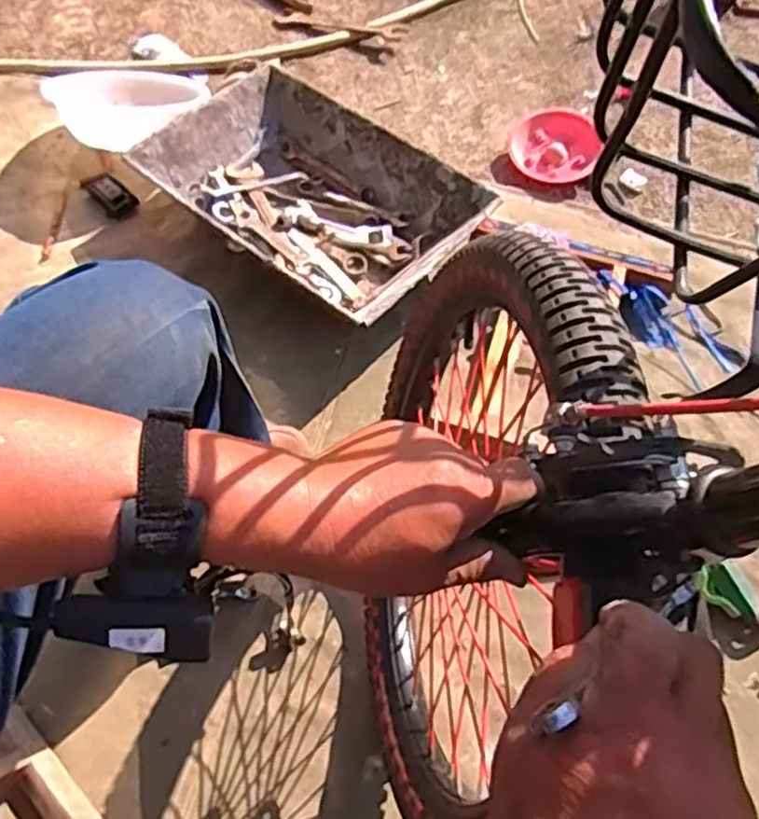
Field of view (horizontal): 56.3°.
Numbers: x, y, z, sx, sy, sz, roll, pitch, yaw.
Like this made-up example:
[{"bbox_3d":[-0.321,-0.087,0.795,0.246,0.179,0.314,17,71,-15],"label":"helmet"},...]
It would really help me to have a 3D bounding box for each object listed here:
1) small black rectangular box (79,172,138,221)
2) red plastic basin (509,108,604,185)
[{"bbox_3d":[-0.441,-0.353,1.171,0.052,0.026,0.102,-38,68,-22],"label":"small black rectangular box"},{"bbox_3d":[0.315,-0.467,1.257,0.151,0.049,0.147,1,59,-2],"label":"red plastic basin"}]

